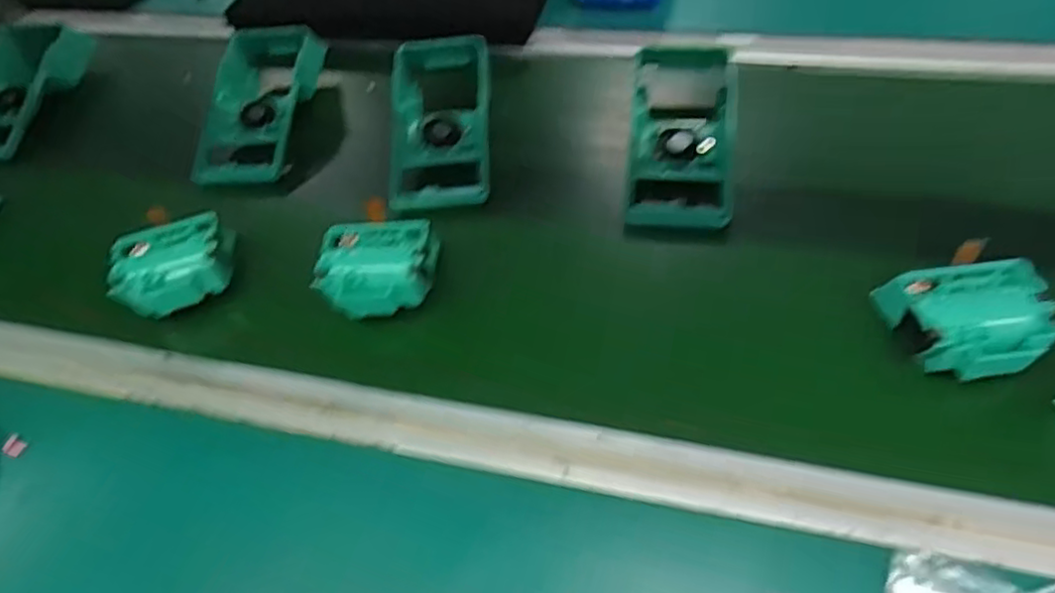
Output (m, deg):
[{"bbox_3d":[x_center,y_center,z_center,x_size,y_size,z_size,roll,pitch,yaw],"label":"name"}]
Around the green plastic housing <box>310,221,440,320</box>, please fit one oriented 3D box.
[{"bbox_3d":[-0.106,-0.021,0.468,0.077,0.033,0.067,-2,51,4],"label":"green plastic housing"}]

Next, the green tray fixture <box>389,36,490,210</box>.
[{"bbox_3d":[-0.074,-0.160,0.579,0.085,0.041,0.204,-4,63,2],"label":"green tray fixture"}]

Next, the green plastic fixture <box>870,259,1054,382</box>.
[{"bbox_3d":[0.264,0.014,0.393,0.083,0.034,0.065,-9,51,-2],"label":"green plastic fixture"}]

